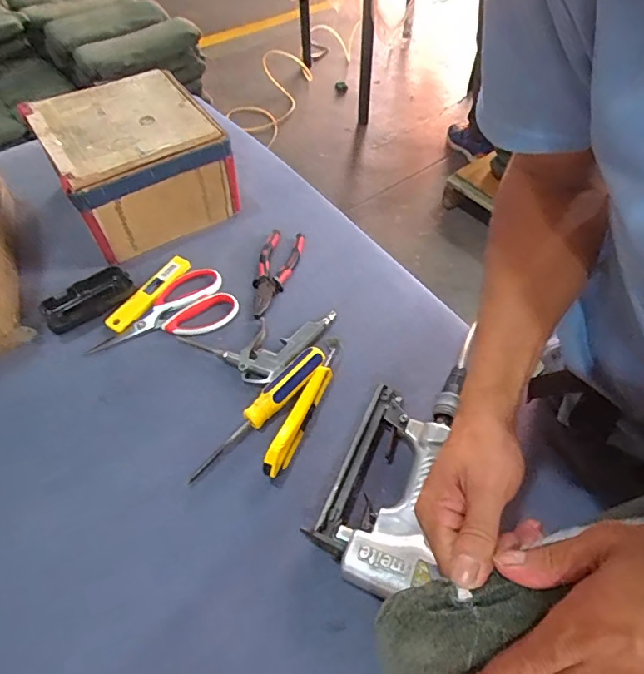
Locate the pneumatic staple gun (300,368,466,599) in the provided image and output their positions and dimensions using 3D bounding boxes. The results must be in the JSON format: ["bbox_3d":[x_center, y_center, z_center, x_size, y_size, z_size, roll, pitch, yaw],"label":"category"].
[{"bbox_3d":[0.084,0.125,0.474,0.116,0.047,0.240,24,59,16],"label":"pneumatic staple gun"}]

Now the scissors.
[{"bbox_3d":[-0.201,-0.032,0.598,0.177,0.007,0.101,-20,57,-12],"label":"scissors"}]

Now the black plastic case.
[{"bbox_3d":[-0.297,-0.049,0.602,0.110,0.024,0.046,-37,62,-22],"label":"black plastic case"}]

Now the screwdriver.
[{"bbox_3d":[-0.068,0.078,0.511,0.035,0.022,0.189,36,63,23],"label":"screwdriver"}]

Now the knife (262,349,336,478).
[{"bbox_3d":[-0.020,0.079,0.506,0.021,0.033,0.156,22,58,15],"label":"knife"}]

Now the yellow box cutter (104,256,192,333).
[{"bbox_3d":[-0.225,-0.060,0.618,0.030,0.008,0.134,27,60,18],"label":"yellow box cutter"}]

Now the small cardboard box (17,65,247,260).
[{"bbox_3d":[-0.260,-0.252,0.679,0.208,0.122,0.221,-27,59,-17],"label":"small cardboard box"}]

